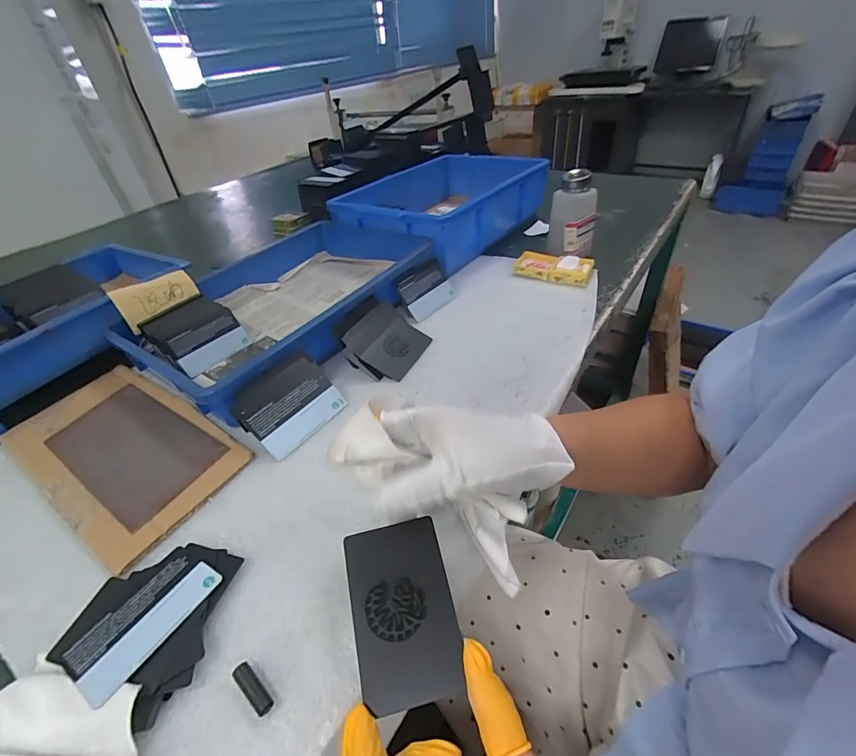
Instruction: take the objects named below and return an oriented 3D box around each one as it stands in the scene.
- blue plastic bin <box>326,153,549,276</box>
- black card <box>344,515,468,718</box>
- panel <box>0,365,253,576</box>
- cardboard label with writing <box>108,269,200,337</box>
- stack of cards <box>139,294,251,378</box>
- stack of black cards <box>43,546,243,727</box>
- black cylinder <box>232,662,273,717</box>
[{"bbox_3d":[0.036,-0.324,0.745,0.251,0.099,0.389,22,49,29],"label":"blue plastic bin"},{"bbox_3d":[-0.013,0.124,0.216,0.053,0.004,0.085,-10,60,-10],"label":"black card"},{"bbox_3d":[-0.310,0.065,0.403,0.270,0.006,0.137,21,48,28],"label":"panel"},{"bbox_3d":[-0.346,-0.103,0.515,0.010,0.051,0.093,-9,22,46],"label":"cardboard label with writing"},{"bbox_3d":[-0.296,-0.059,0.510,0.093,0.055,0.088,27,51,32],"label":"stack of cards"},{"bbox_3d":[-0.186,0.159,0.270,0.095,0.013,0.096,7,43,15],"label":"stack of black cards"},{"bbox_3d":[-0.104,0.186,0.238,0.030,0.010,0.010,28,51,33],"label":"black cylinder"}]

